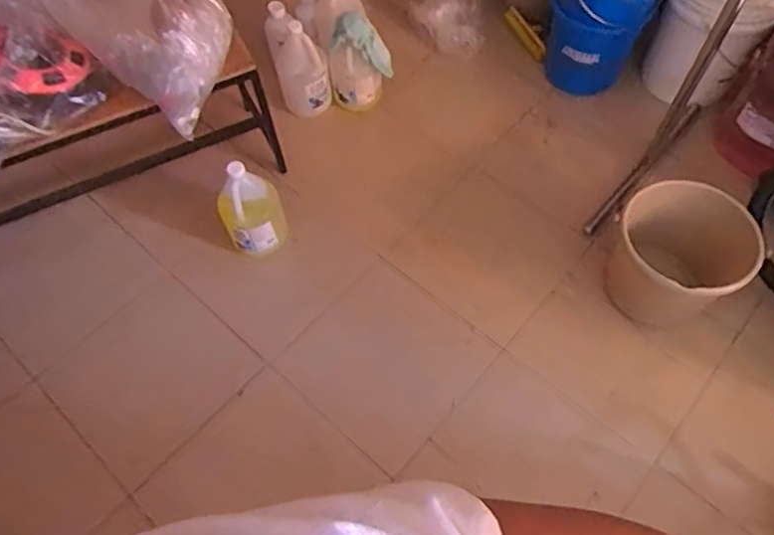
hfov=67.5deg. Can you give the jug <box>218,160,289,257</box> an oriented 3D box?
[{"bbox_3d":[-0.336,-0.137,1.444,0.150,0.255,0.121,-23,61,-11],"label":"jug"}]

